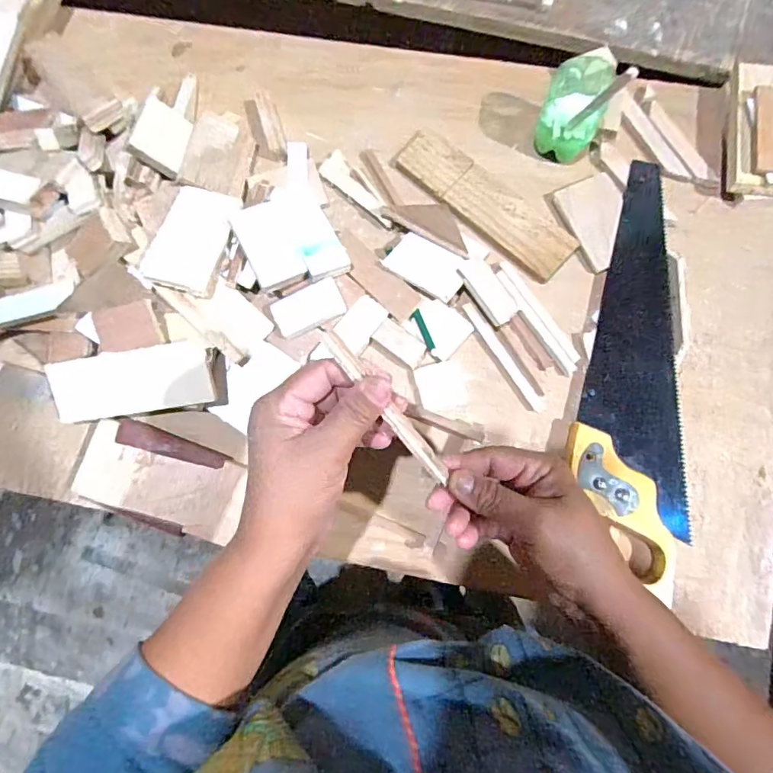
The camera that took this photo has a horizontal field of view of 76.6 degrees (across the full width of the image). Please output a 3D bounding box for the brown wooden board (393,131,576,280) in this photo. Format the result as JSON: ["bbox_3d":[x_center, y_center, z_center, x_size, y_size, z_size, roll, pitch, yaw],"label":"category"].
[{"bbox_3d":[0.096,-0.184,0.486,0.199,0.009,0.056,40,83,10],"label":"brown wooden board"}]

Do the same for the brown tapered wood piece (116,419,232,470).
[{"bbox_3d":[-0.194,0.052,0.441,0.098,0.022,0.021,15,79,2],"label":"brown tapered wood piece"}]

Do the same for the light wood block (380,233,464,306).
[{"bbox_3d":[0.039,-0.115,0.463,0.074,0.012,0.050,32,80,5],"label":"light wood block"}]

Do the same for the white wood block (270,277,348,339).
[{"bbox_3d":[-0.072,-0.073,0.455,0.065,0.008,0.036,-27,78,-3],"label":"white wood block"}]

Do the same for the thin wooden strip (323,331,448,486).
[{"bbox_3d":[0.000,0.012,0.295,0.010,0.006,0.113,-41,102,-9],"label":"thin wooden strip"}]

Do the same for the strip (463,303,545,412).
[{"bbox_3d":[0.110,-0.029,0.461,0.014,0.006,0.117,-33,78,-4],"label":"strip"}]

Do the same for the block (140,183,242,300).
[{"bbox_3d":[-0.181,-0.141,0.457,0.061,0.010,0.107,14,79,6],"label":"block"}]

